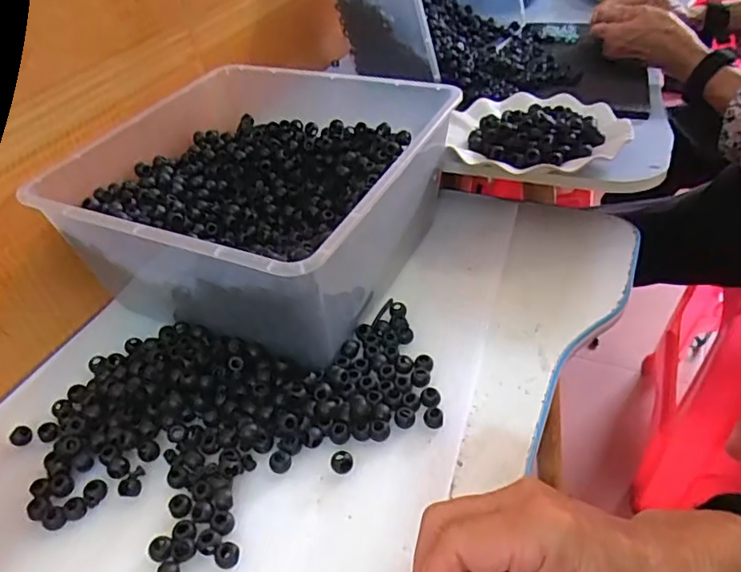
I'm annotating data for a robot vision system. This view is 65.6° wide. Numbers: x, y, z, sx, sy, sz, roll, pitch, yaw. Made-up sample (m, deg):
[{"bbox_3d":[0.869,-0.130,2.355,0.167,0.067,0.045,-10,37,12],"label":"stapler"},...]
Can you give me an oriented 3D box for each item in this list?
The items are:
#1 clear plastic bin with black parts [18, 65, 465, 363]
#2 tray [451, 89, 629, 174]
[{"bbox_3d":[-0.101,-0.081,0.558,0.303,0.139,0.302,15,45,23],"label":"clear plastic bin with black parts"},{"bbox_3d":[0.171,-0.168,0.604,0.176,0.027,0.165,6,42,14],"label":"tray"}]

